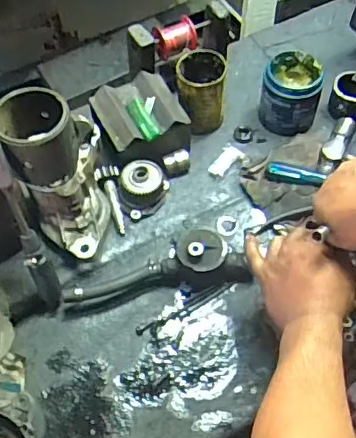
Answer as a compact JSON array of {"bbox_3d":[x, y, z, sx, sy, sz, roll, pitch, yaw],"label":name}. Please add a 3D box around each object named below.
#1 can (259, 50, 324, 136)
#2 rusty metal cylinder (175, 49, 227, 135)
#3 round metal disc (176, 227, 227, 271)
[{"bbox_3d":[0.179,-0.202,0.897,0.088,0.099,0.090,-1,58,1],"label":"can"},{"bbox_3d":[0.037,-0.199,0.894,0.076,0.109,0.084,0,58,2],"label":"rusty metal cylinder"},{"bbox_3d":[0.033,0.037,0.751,0.065,0.022,0.059,25,62,17],"label":"round metal disc"}]

